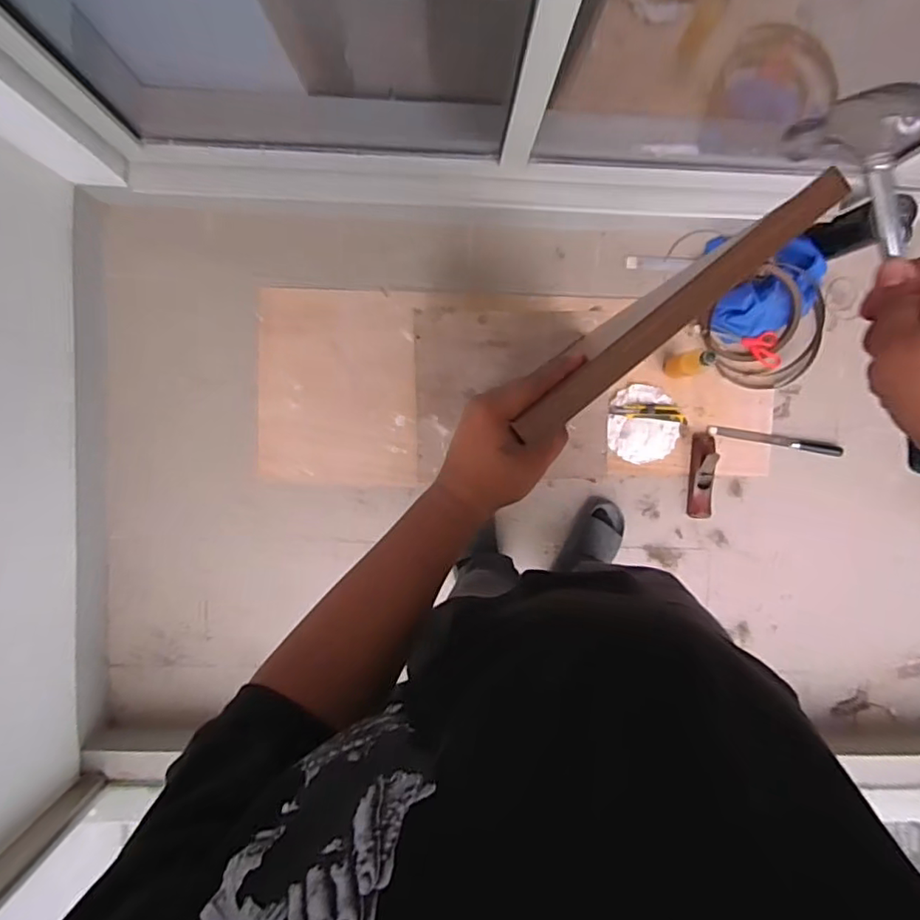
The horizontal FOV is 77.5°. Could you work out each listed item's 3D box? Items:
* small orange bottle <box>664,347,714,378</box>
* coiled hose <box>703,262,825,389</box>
[{"bbox_3d":[0.494,-0.211,1.252,0.055,0.164,0.052,0,93,-2],"label":"small orange bottle"},{"bbox_3d":[0.717,-0.302,1.346,0.267,0.089,0.255,0,93,-2],"label":"coiled hose"}]

